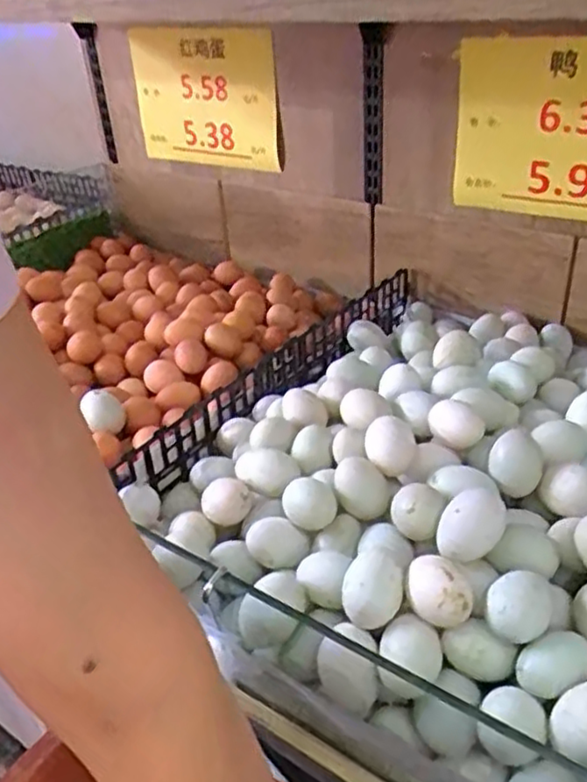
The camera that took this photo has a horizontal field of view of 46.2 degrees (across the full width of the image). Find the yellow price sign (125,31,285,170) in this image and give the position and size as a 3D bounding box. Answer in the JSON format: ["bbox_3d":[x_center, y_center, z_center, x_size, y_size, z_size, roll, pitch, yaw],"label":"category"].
[{"bbox_3d":[-0.136,-0.434,1.034,0.256,0.192,0.018,17,37,30],"label":"yellow price sign"}]

